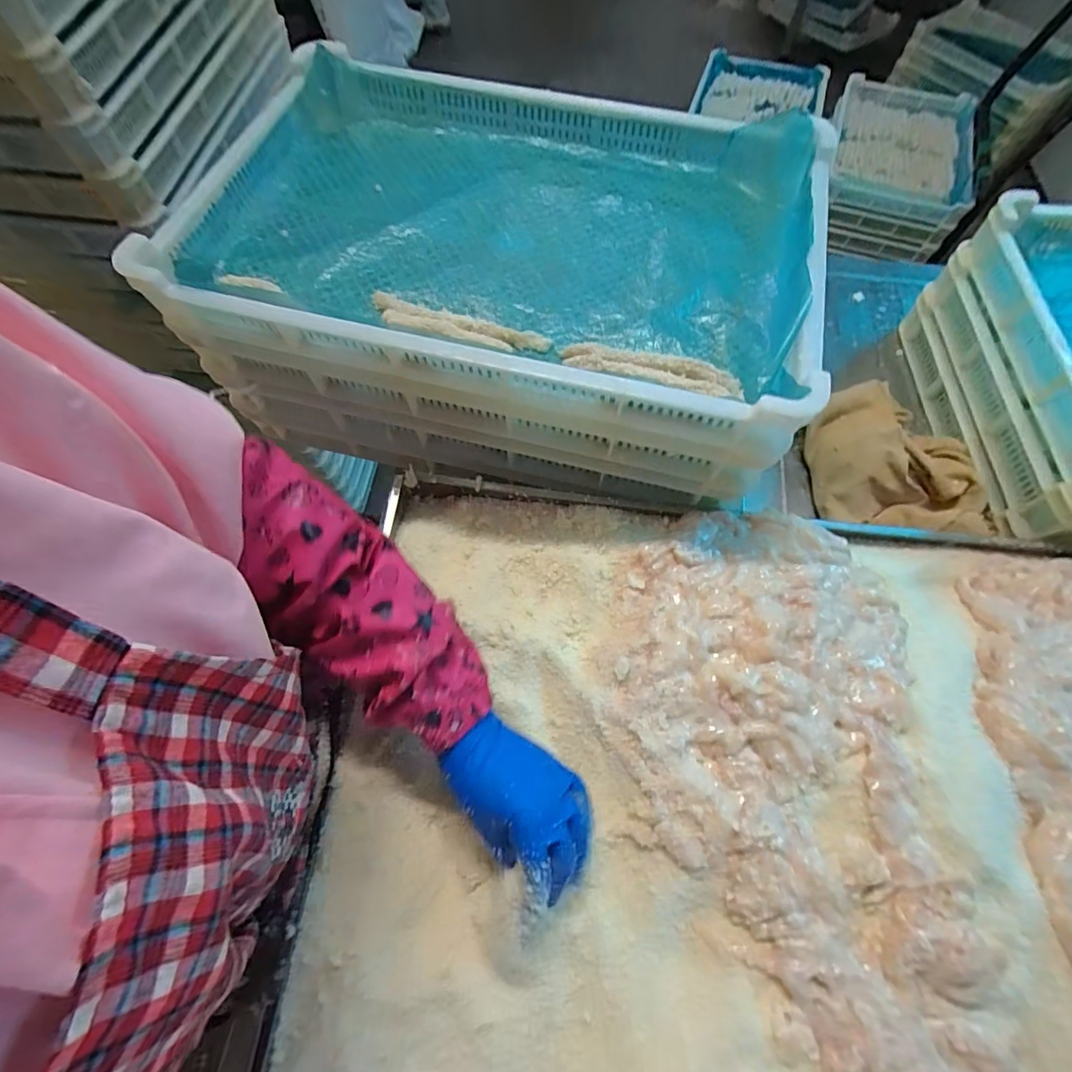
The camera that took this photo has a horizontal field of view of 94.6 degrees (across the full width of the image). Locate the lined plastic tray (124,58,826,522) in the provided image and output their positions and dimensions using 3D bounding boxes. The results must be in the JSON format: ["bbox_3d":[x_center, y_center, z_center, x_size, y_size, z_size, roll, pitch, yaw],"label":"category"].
[{"bbox_3d":[-0.037,-0.281,0.537,0.574,0.165,0.387,13,68,5],"label":"lined plastic tray"}]

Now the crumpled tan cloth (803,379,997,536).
[{"bbox_3d":[0.410,-0.085,0.562,0.163,0.067,0.186,5,67,2],"label":"crumpled tan cloth"}]

